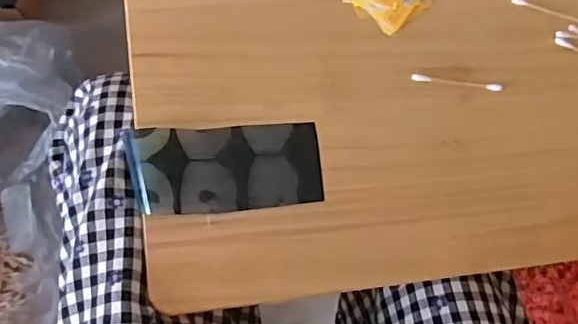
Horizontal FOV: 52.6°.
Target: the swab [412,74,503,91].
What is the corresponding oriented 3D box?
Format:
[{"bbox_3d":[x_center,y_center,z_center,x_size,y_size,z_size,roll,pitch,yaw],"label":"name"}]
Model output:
[{"bbox_3d":[0.133,-0.063,0.461,0.073,0.005,0.006,6,77,-5],"label":"swab"}]

